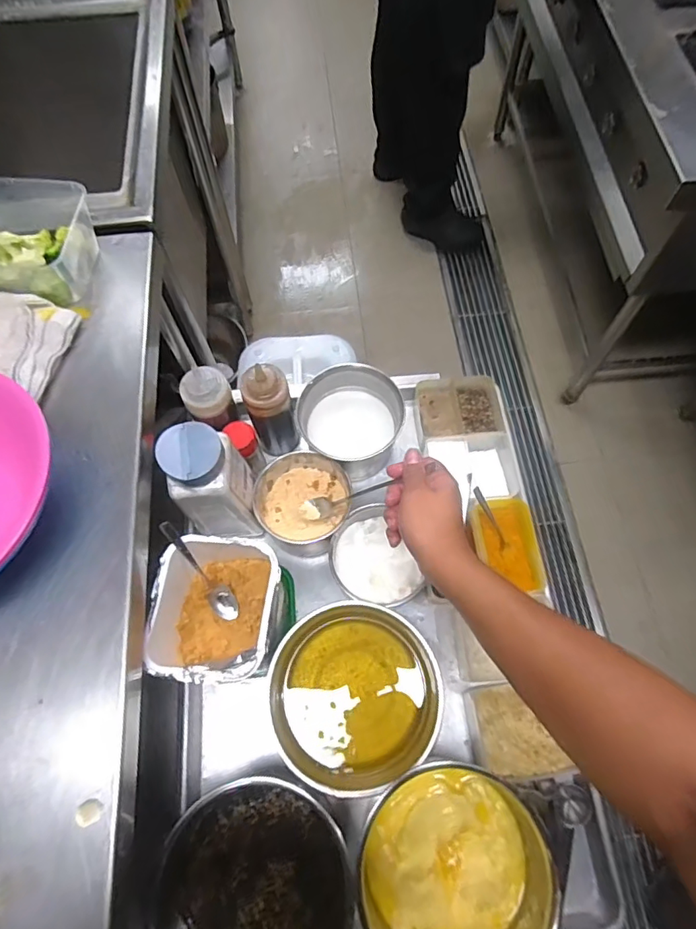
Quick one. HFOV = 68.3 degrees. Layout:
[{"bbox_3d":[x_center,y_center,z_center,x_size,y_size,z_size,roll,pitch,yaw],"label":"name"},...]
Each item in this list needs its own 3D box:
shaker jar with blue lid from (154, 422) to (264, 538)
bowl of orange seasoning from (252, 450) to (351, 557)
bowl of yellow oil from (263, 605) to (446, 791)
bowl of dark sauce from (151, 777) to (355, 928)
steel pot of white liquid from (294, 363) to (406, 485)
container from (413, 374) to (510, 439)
[{"bbox_3d":[-0.154,0.027,0.596,0.071,0.176,0.078,-9,68,-3],"label":"shaker jar with blue lid"},{"bbox_3d":[-0.057,0.048,0.665,0.109,0.078,0.118,0,68,1],"label":"bowl of orange seasoning"},{"bbox_3d":[0.014,0.242,0.563,0.176,0.090,0.185,0,68,1],"label":"bowl of yellow oil"},{"bbox_3d":[-0.084,0.404,0.477,0.173,0.084,0.192,-42,73,-15],"label":"bowl of dark sauce"},{"bbox_3d":[0.002,-0.058,0.704,0.133,0.106,0.122,22,70,9],"label":"steel pot of white liquid"},{"bbox_3d":[0.160,-0.079,0.735,0.119,0.035,0.103,-1,68,0],"label":"container"}]

